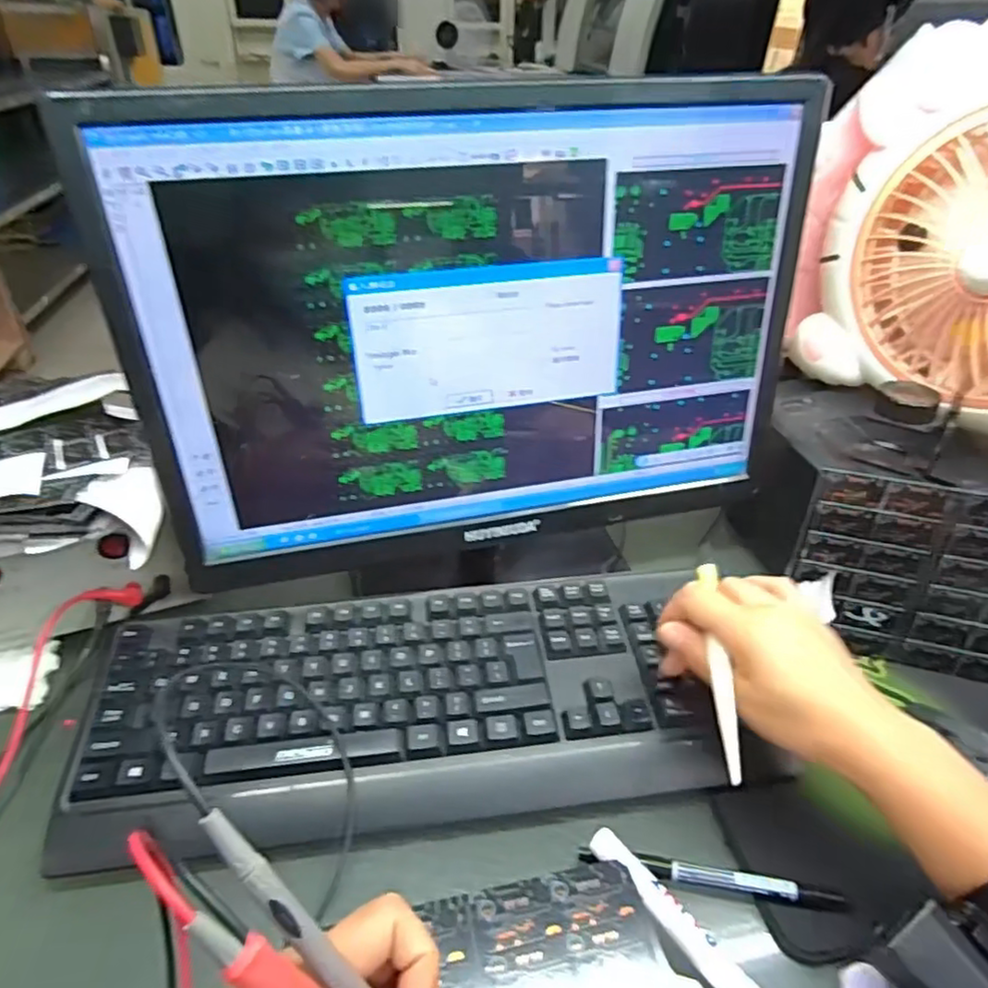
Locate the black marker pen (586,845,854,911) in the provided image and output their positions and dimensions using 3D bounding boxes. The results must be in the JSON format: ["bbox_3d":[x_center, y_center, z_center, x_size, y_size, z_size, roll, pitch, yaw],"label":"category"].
[{"bbox_3d":[0.118,0.208,0.353,0.139,0.010,0.014,5,36,5],"label":"black marker pen"}]

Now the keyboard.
[{"bbox_3d":[-0.044,0.134,0.425,0.415,0.040,0.153,-3,37,-7],"label":"keyboard"}]

